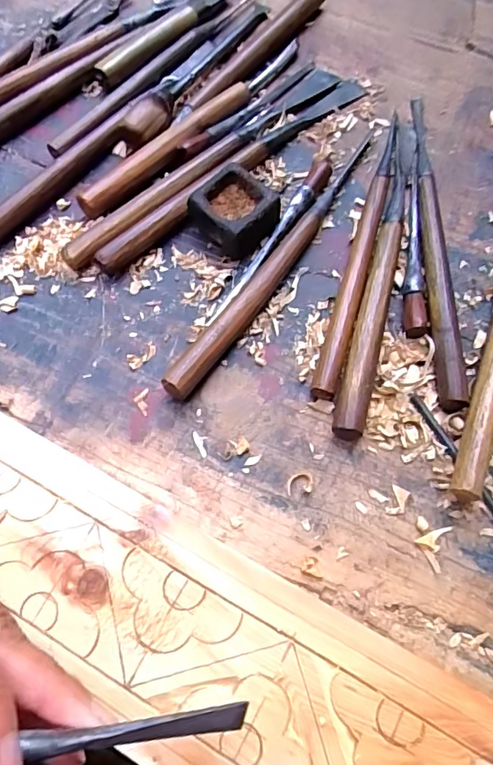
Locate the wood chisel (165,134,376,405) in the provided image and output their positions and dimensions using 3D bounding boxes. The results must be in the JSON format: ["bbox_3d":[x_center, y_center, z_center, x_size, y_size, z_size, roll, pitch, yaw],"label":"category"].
[{"bbox_3d":[0.024,-0.085,0.348,0.016,0.020,0.239,32,72,12],"label":"wood chisel"}]

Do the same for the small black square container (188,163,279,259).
[{"bbox_3d":[-0.008,-0.117,0.358,0.054,0.027,0.045,42,74,16],"label":"small black square container"}]

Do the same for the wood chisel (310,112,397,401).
[{"bbox_3d":[0.078,-0.094,0.353,0.014,0.015,0.230,16,69,7],"label":"wood chisel"}]

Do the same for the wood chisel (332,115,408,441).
[{"bbox_3d":[0.088,-0.078,0.344,0.021,0.017,0.242,13,69,6],"label":"wood chisel"}]

